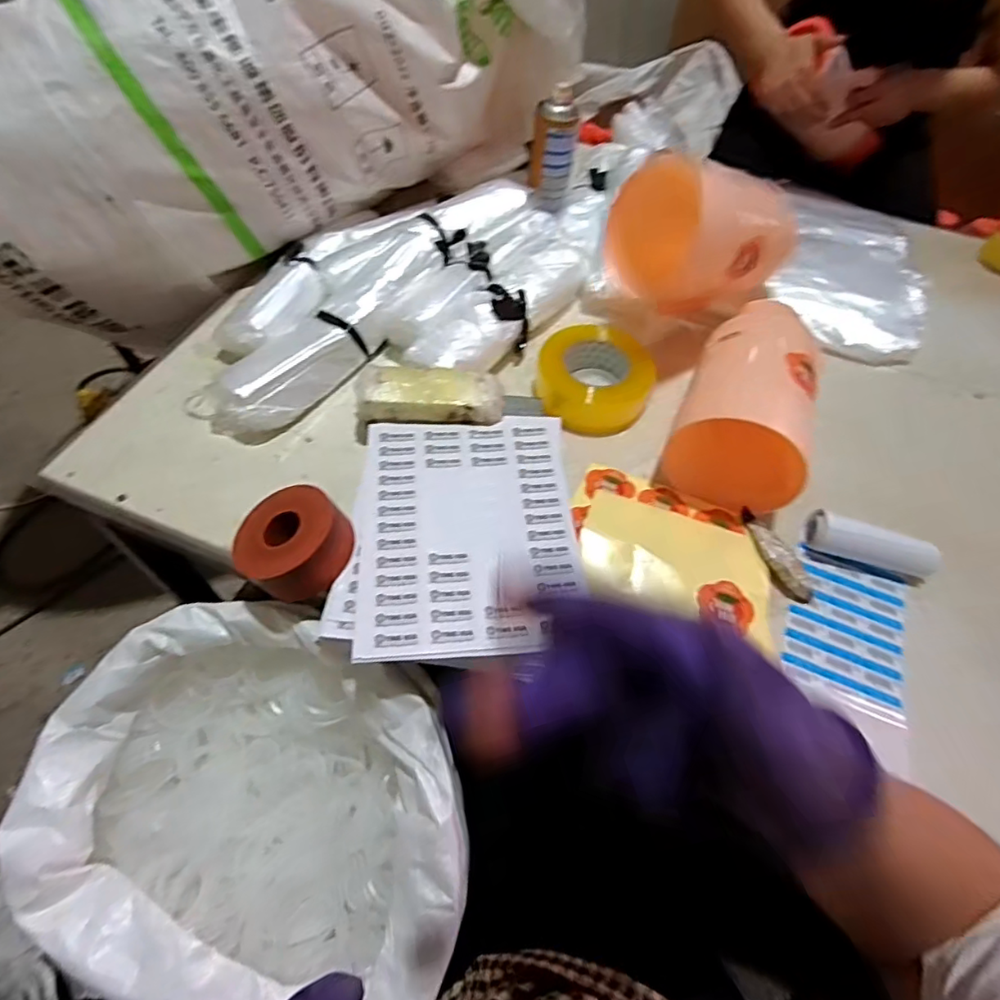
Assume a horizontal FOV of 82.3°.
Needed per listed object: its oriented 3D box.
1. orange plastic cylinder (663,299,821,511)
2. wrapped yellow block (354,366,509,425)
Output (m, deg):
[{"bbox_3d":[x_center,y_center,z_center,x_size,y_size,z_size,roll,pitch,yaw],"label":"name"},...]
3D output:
[{"bbox_3d":[0.279,-0.125,0.633,0.121,0.108,0.244,20,58,11],"label":"orange plastic cylinder"},{"bbox_3d":[-0.077,-0.118,0.637,0.158,0.031,0.062,-1,56,-3],"label":"wrapped yellow block"}]

